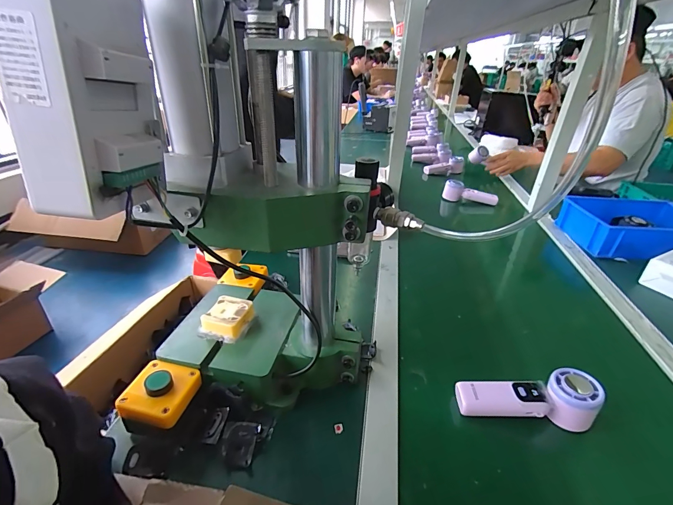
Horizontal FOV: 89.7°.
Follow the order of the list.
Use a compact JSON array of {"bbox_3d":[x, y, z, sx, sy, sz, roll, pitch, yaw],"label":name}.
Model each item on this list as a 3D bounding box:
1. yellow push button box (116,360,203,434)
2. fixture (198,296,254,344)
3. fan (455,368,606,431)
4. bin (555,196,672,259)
[{"bbox_3d":[-0.206,0.173,0.402,0.072,0.054,0.072,8,30,10],"label":"yellow push button box"},{"bbox_3d":[-0.151,0.091,0.474,0.058,0.027,0.062,11,31,14],"label":"fixture"},{"bbox_3d":[0.241,0.182,0.428,0.172,0.050,0.055,3,30,2],"label":"fan"},{"bbox_3d":[0.750,-0.061,0.852,0.293,0.082,0.246,2,30,0],"label":"bin"}]

